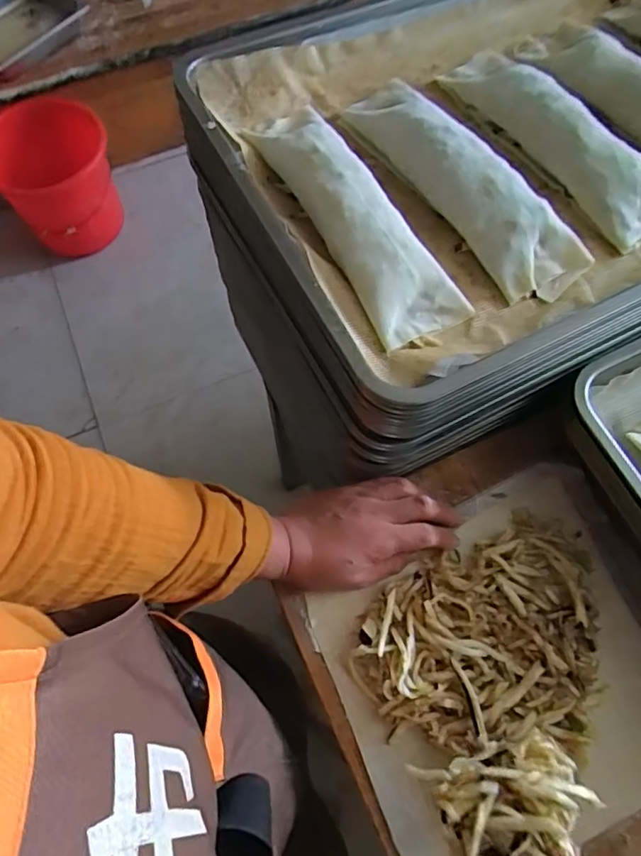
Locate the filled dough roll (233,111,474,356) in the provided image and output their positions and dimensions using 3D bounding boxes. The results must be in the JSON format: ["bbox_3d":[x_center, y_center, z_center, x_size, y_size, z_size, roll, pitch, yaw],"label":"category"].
[{"bbox_3d":[0.024,-0.185,0.467,0.078,0.041,0.262,-27,70,-10],"label":"filled dough roll"}]

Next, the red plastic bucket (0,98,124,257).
[{"bbox_3d":[-0.697,-0.644,1.536,0.304,0.346,0.299,0,67,1],"label":"red plastic bucket"}]

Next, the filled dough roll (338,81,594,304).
[{"bbox_3d":[0.117,-0.220,0.490,0.081,0.043,0.268,-35,71,-12],"label":"filled dough roll"}]

